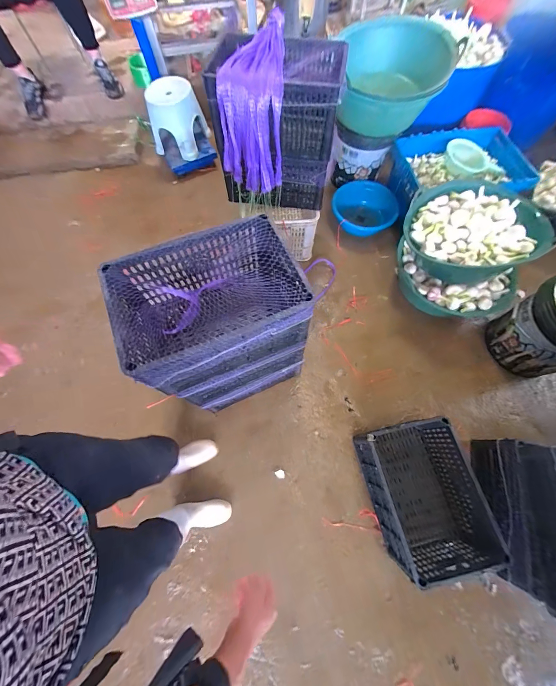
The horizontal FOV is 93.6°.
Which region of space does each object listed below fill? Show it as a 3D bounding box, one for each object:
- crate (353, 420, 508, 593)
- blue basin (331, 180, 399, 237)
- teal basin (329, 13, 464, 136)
[{"bbox_3d":[0.506,0.513,0.928,0.314,0.228,0.427,-13,69,-5],"label":"crate"},{"bbox_3d":[0.471,-0.737,1.452,0.331,0.136,0.319,0,69,0],"label":"blue basin"},{"bbox_3d":[0.482,-1.123,1.137,0.461,0.257,0.373,3,67,3],"label":"teal basin"}]

